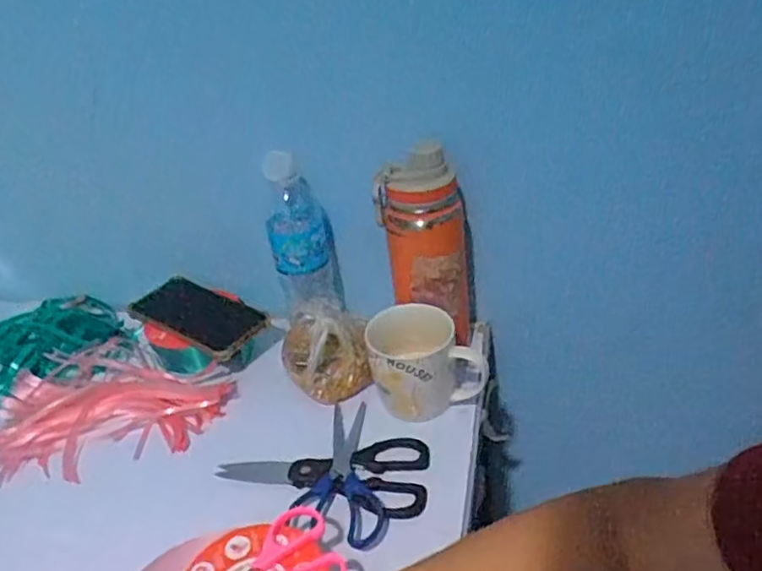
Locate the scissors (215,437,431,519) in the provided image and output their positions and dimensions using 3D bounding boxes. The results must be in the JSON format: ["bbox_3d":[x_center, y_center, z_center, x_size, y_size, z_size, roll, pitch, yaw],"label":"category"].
[{"bbox_3d":[-0.053,0.171,0.586,0.191,0.017,0.078,-1,36,10],"label":"scissors"}]

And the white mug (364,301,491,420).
[{"bbox_3d":[0.040,0.073,0.632,0.101,0.081,0.094,-11,35,-6],"label":"white mug"}]

